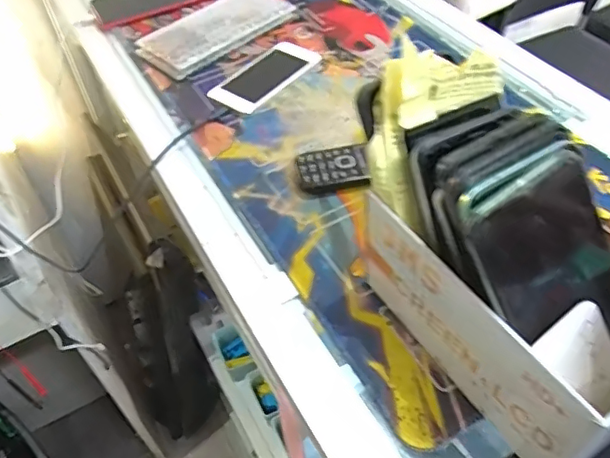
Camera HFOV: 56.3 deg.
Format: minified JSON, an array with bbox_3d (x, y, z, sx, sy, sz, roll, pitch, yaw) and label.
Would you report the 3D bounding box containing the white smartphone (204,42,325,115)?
[{"bbox_3d":[-0.045,-0.161,0.601,0.066,0.012,0.116,31,59,28],"label":"white smartphone"}]

